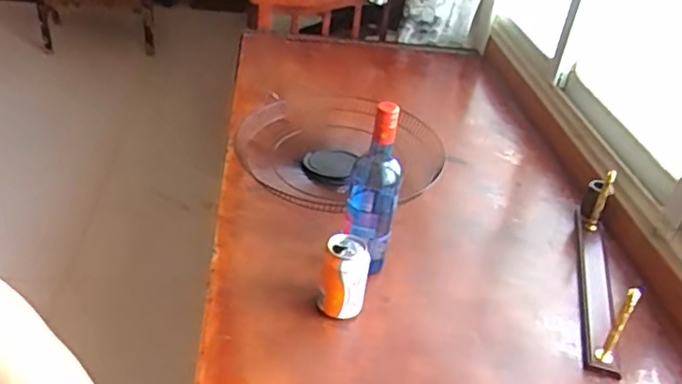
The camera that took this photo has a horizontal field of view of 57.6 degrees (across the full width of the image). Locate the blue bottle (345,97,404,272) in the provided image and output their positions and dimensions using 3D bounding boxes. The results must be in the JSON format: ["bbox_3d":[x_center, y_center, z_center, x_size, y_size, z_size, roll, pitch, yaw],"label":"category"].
[{"bbox_3d":[0.049,-0.004,0.935,0.077,0.263,0.069,10,34,3],"label":"blue bottle"}]

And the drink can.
[{"bbox_3d":[0.004,0.126,0.880,0.064,0.115,0.055,10,34,3],"label":"drink can"}]

